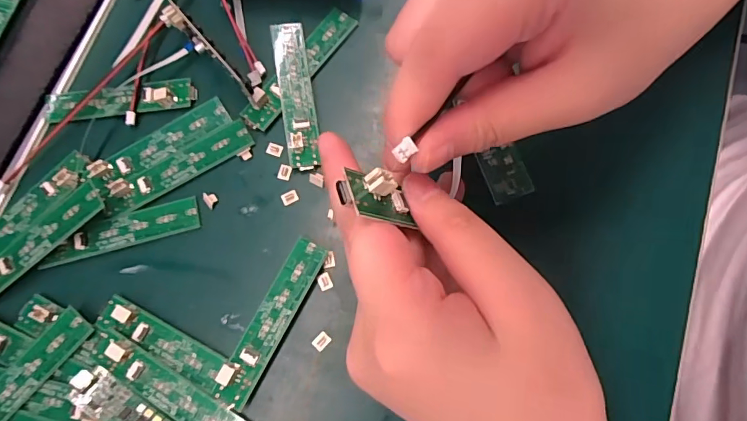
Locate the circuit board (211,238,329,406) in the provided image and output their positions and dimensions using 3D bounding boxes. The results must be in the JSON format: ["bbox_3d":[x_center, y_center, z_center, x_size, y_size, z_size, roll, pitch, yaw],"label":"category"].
[{"bbox_3d":[-0.049,0.052,0.214,0.016,0.014,0.083,27,78,8],"label":"circuit board"}]

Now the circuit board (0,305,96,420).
[{"bbox_3d":[-0.168,0.082,0.210,0.018,0.010,0.082,39,80,11],"label":"circuit board"}]

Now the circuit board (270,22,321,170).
[{"bbox_3d":[-0.042,-0.063,0.243,0.018,0.008,0.083,-10,75,-1],"label":"circuit board"}]

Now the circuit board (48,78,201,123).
[{"bbox_3d":[-0.141,-0.062,0.247,0.083,0.010,0.017,-6,75,0],"label":"circuit board"}]

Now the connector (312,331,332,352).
[{"bbox_3d":[-0.025,0.063,0.216,0.007,0.004,0.009,40,80,11],"label":"connector"}]

